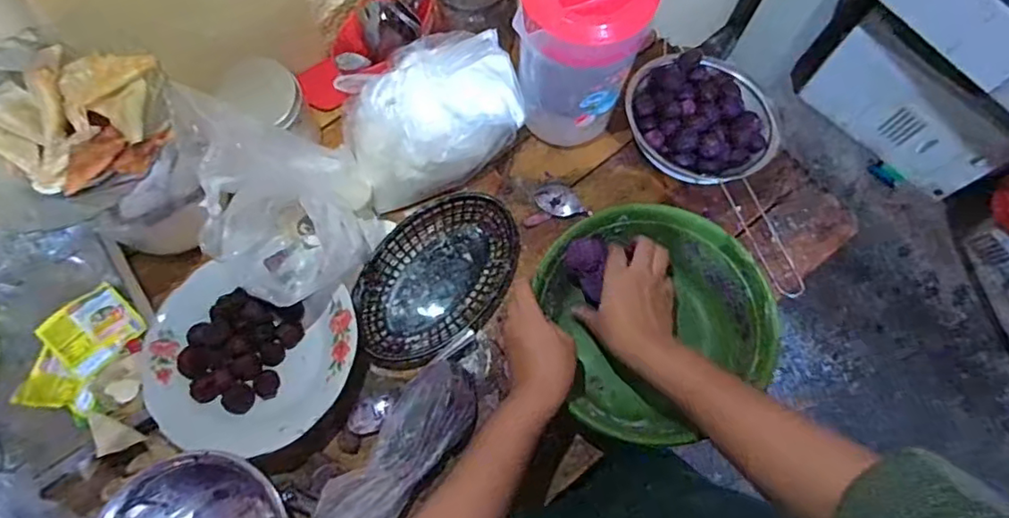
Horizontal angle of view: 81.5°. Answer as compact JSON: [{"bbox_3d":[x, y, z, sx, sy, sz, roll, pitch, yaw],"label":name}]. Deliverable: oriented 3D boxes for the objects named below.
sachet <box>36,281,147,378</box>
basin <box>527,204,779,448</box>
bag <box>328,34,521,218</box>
[{"bbox_3d":[-0.460,0.077,0.654,0.084,0.011,0.089,41,76,11],"label":"sachet"},{"bbox_3d":[0.151,0.060,0.638,0.217,0.116,0.209,0,72,-1],"label":"basin"},{"bbox_3d":[-0.080,-0.162,0.655,0.195,0.161,0.120,-28,75,-9],"label":"bag"}]

